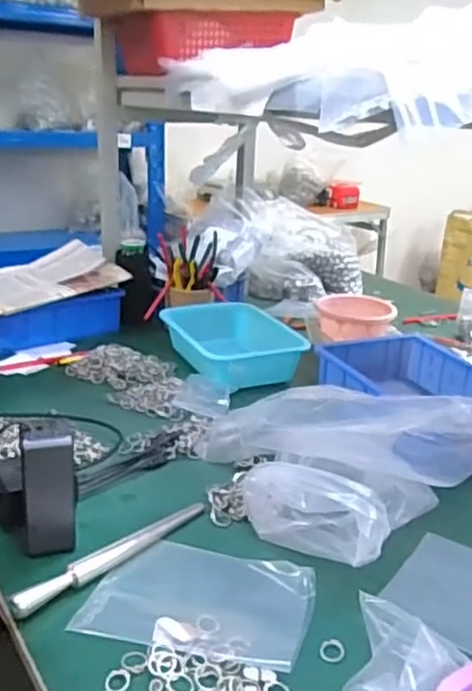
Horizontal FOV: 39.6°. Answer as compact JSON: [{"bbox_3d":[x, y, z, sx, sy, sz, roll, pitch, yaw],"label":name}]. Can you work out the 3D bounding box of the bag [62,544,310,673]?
[{"bbox_3d":[-0.030,0.231,0.613,0.194,0.014,0.137,8,21,14],"label":"bag"}]

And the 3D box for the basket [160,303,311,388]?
[{"bbox_3d":[-0.002,-0.005,1.164,0.211,0.081,0.225,-7,22,-25],"label":"basket"}]

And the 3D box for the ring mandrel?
[{"bbox_3d":[-0.120,0.205,0.657,0.025,0.023,0.231,18,25,36],"label":"ring mandrel"}]

